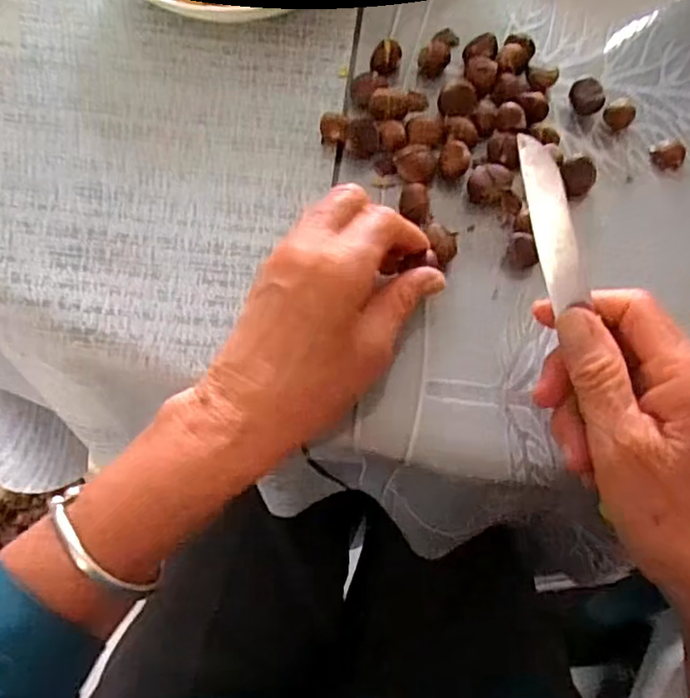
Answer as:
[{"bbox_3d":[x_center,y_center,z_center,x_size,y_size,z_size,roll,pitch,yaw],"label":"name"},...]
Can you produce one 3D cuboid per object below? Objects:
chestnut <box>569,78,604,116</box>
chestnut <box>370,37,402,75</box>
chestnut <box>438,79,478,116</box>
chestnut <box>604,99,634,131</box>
[{"bbox_3d":[0.149,-0.155,0.406,0.021,0.019,0.015,23,69,9],"label":"chestnut"},{"bbox_3d":[0.026,-0.185,0.414,0.019,0.018,0.012,2,68,1],"label":"chestnut"},{"bbox_3d":[0.068,-0.151,0.396,0.022,0.019,0.013,12,68,4],"label":"chestnut"},{"bbox_3d":[0.168,-0.143,0.401,0.015,0.018,0.015,0,68,0],"label":"chestnut"}]

